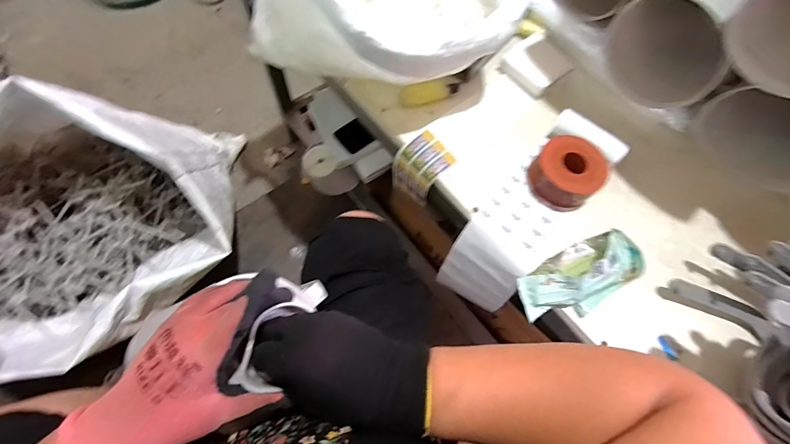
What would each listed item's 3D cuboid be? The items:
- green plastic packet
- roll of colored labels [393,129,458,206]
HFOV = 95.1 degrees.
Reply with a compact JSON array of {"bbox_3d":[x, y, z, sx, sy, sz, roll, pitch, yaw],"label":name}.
[{"bbox_3d":[0.247,0.073,0.479,0.180,0.044,0.079,-26,69,-14],"label":"green plastic packet"},{"bbox_3d":[0.045,-0.081,0.604,0.066,0.115,0.076,-38,73,-18],"label":"roll of colored labels"}]

